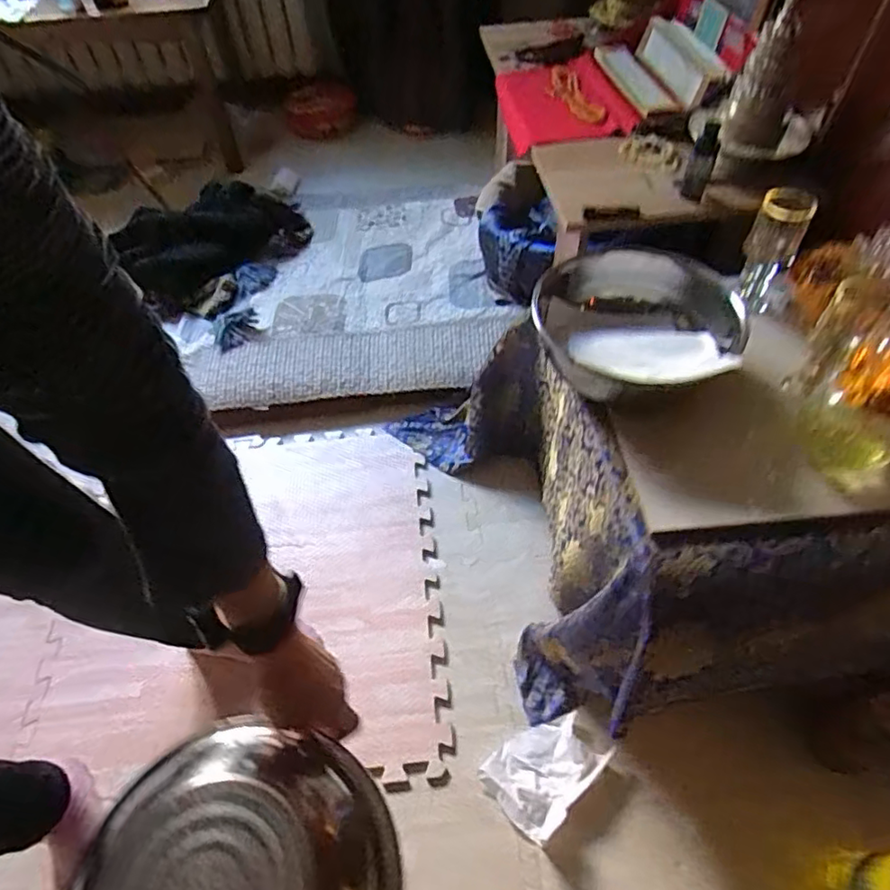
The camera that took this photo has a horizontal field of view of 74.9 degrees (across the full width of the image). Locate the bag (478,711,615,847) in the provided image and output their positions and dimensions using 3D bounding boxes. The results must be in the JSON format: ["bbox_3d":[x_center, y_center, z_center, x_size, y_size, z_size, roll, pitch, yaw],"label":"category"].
[{"bbox_3d":[0.131,0.415,0.747,0.145,0.035,0.105,-34,61,-23],"label":"bag"}]

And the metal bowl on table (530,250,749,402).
[{"bbox_3d":[0.227,-0.148,0.712,0.228,0.087,0.223,0,54,0],"label":"metal bowl on table"}]

